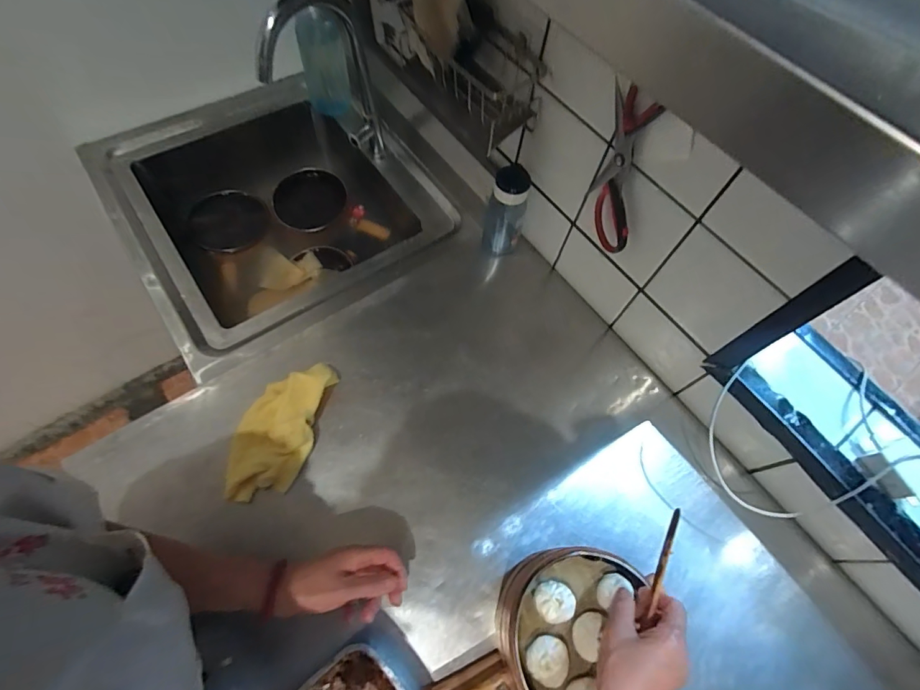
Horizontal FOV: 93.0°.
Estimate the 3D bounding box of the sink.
[{"bbox_3d":[-0.362,-0.275,0.922,0.521,0.184,0.560,-34,71,-18],"label":"sink"}]

